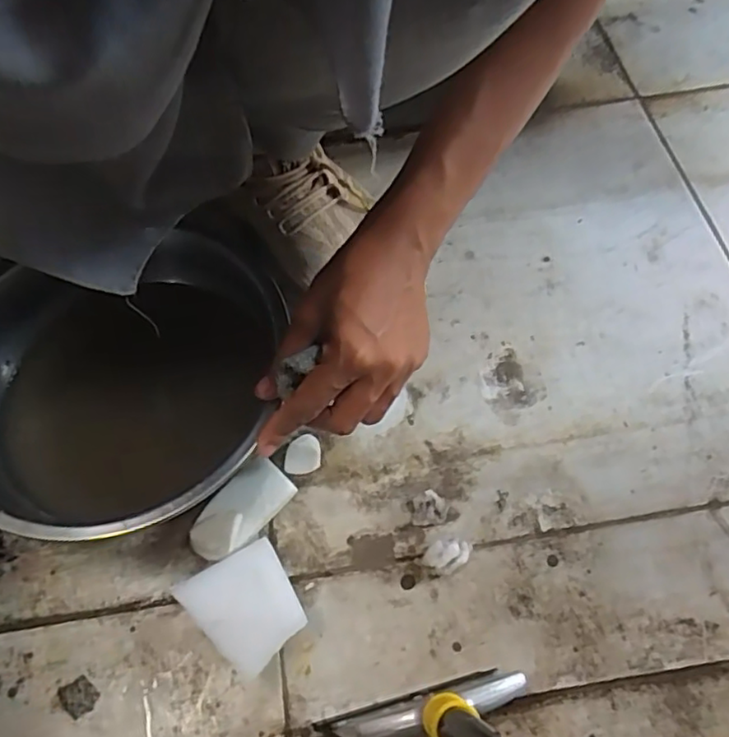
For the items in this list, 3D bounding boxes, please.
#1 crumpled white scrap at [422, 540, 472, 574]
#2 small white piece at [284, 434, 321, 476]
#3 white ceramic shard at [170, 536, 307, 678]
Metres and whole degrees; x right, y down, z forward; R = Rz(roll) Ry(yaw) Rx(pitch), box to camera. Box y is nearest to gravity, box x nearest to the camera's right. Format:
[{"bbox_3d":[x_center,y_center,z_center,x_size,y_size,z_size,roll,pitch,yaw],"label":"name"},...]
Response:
[{"bbox_3d":[0.054,0.122,0.409,0.032,0.018,0.021,-36,68,-15],"label":"crumpled white scrap"},{"bbox_3d":[-0.045,0.062,0.447,0.026,0.017,0.024,-1,64,2],"label":"small white piece"},{"bbox_3d":[-0.073,0.152,0.392,0.061,0.031,0.068,-30,66,-12],"label":"white ceramic shard"}]

